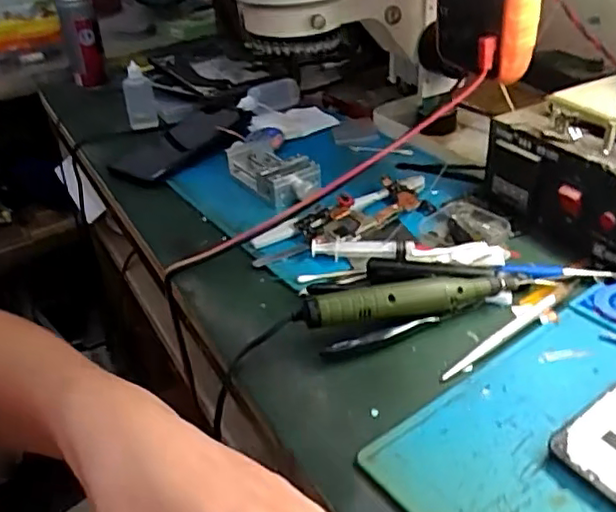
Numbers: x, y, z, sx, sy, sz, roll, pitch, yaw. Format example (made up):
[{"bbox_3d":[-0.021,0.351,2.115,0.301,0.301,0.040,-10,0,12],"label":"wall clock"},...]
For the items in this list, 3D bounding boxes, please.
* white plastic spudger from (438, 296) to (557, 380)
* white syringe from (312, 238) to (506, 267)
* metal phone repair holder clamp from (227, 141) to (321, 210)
[{"bbox_3d":[0.134,0.055,0.442,0.116,0.004,0.010,-28,39,-27],"label":"white plastic spudger"},{"bbox_3d":[0.079,-0.002,0.521,0.155,0.018,0.016,3,36,16],"label":"white syringe"},{"bbox_3d":[-0.035,-0.085,0.655,0.060,0.033,0.132,-24,37,-22],"label":"metal phone repair holder clamp"}]

